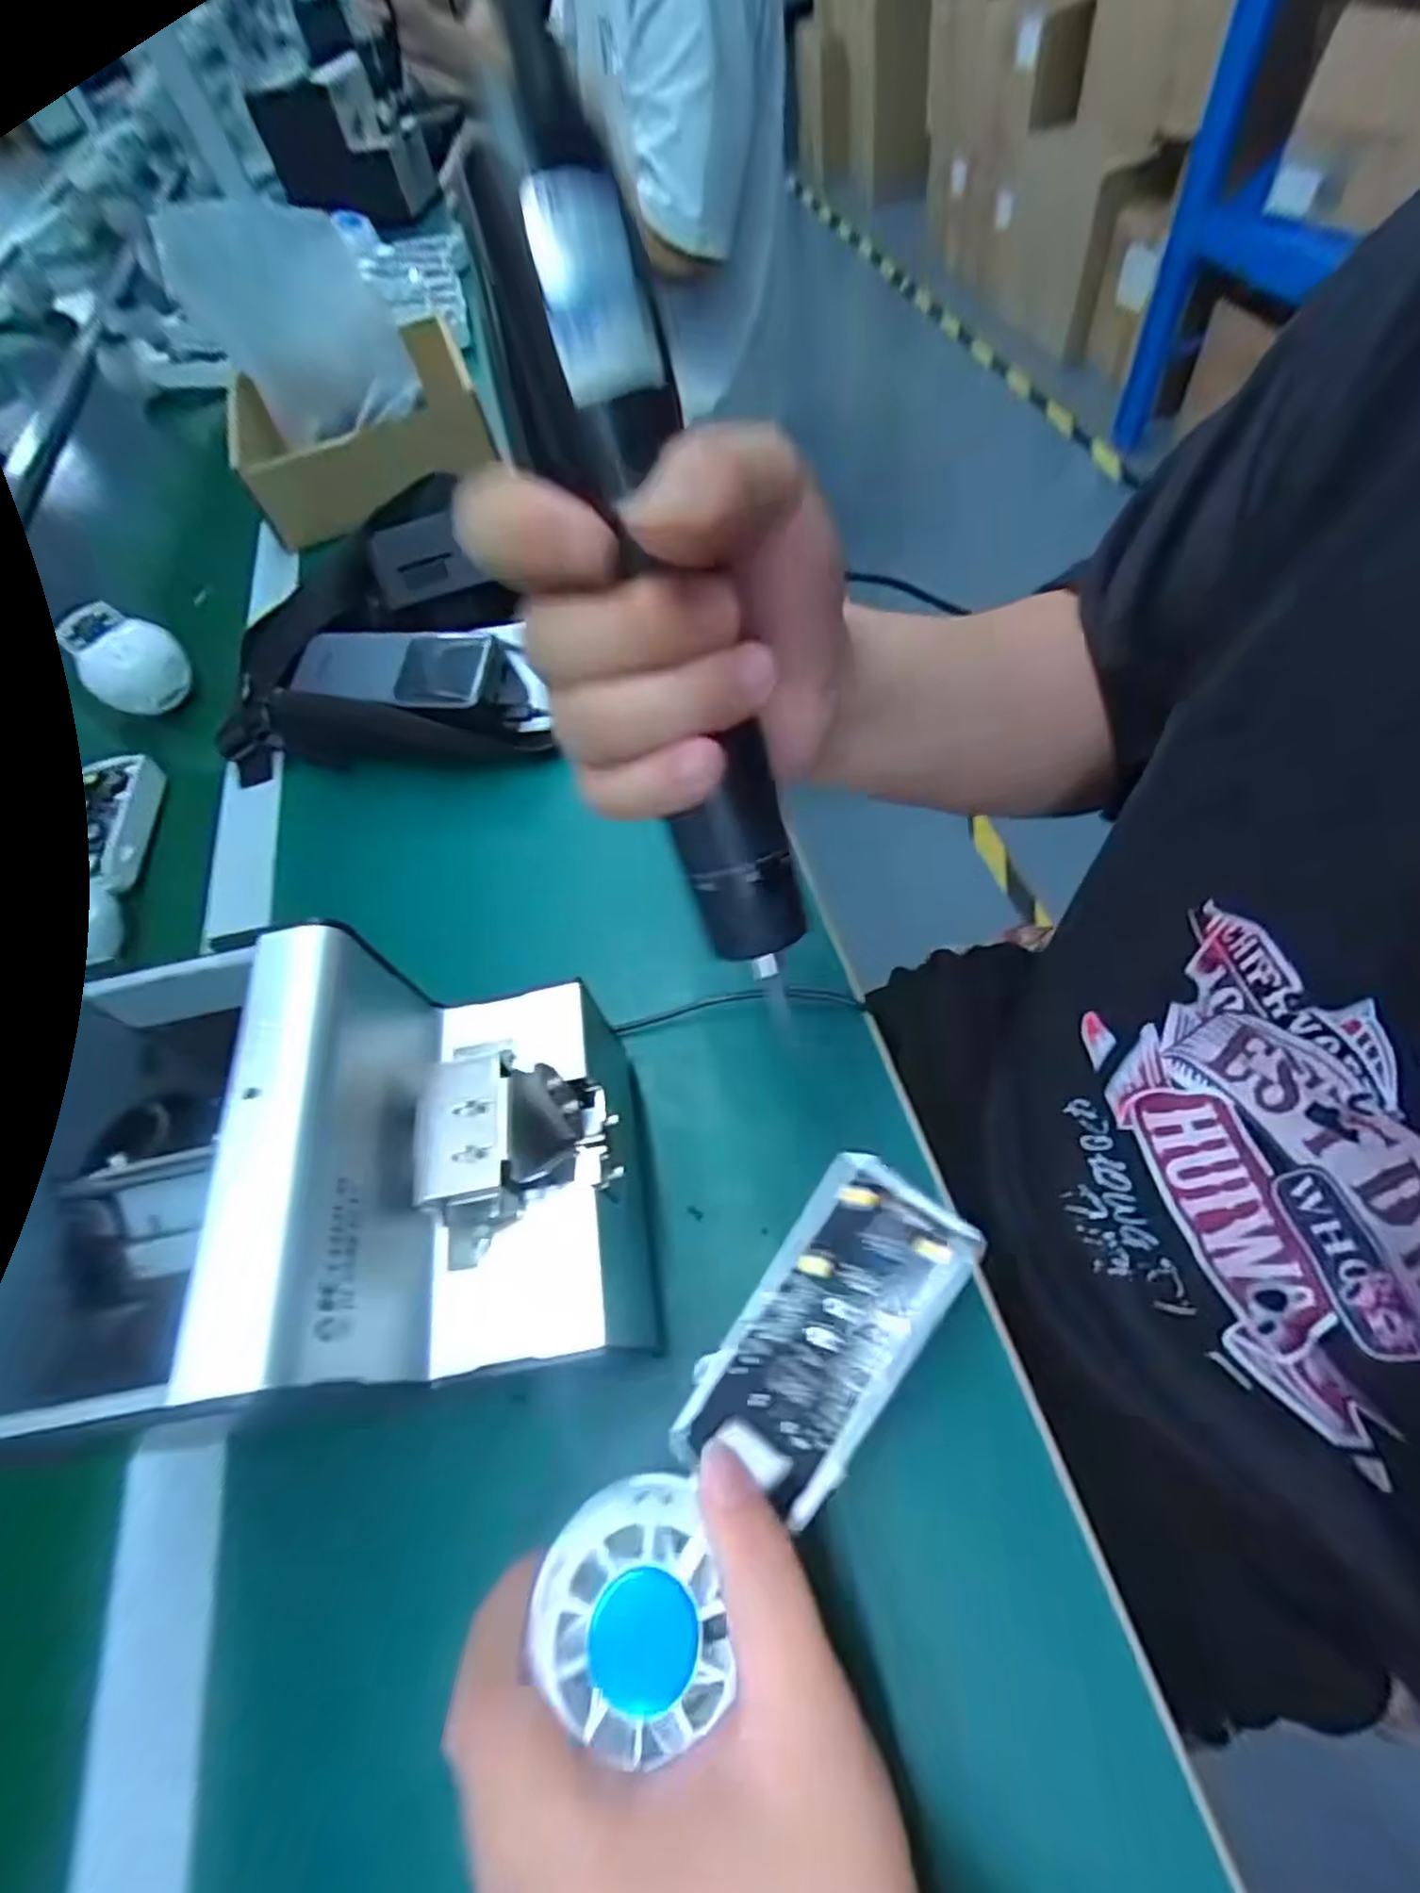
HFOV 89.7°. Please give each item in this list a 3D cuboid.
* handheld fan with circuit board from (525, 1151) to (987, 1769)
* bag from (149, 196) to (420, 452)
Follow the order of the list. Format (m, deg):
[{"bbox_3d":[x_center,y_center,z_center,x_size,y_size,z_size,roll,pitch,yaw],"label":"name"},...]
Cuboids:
[{"bbox_3d":[0.017,0.139,0.213,0.051,0.028,0.155,34,69,24],"label":"handheld fan with circuit board"},{"bbox_3d":[-0.361,-0.536,0.617,0.184,0.164,0.025,-1,61,20],"label":"bag"}]

